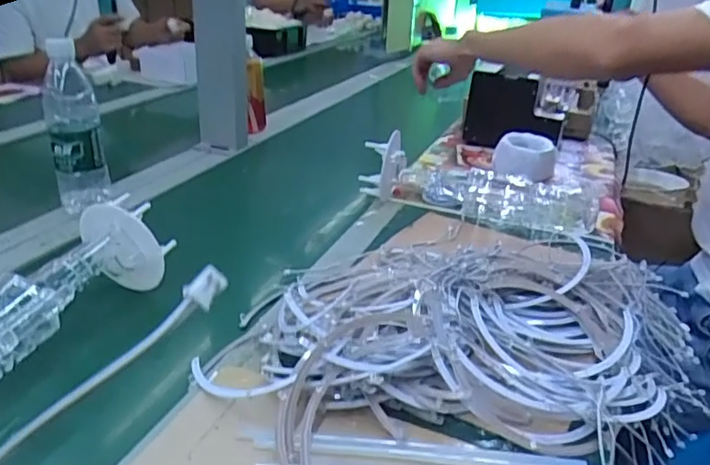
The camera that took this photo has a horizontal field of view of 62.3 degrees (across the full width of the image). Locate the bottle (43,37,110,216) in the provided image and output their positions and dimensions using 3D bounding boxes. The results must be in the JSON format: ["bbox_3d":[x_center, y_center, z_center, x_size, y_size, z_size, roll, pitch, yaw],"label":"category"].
[{"bbox_3d":[-0.378,-0.143,0.792,0.065,0.224,0.079,-6,28,-19],"label":"bottle"}]

